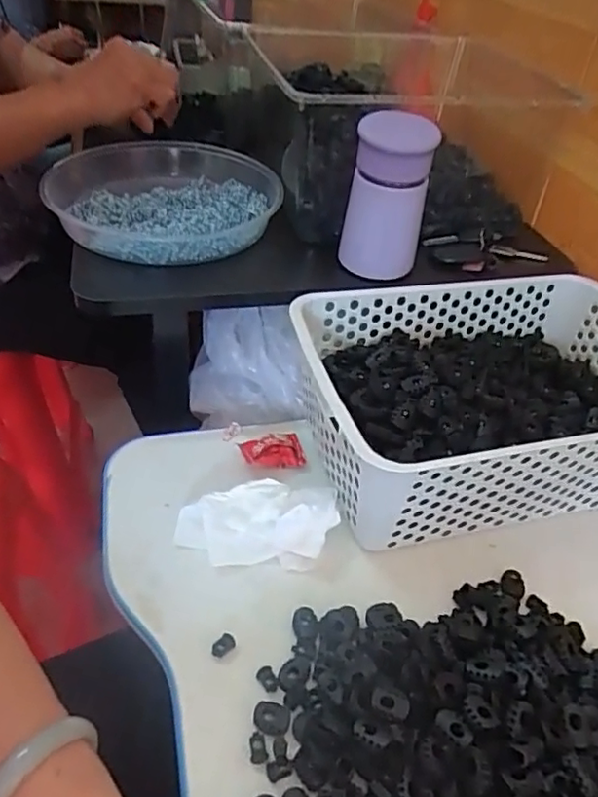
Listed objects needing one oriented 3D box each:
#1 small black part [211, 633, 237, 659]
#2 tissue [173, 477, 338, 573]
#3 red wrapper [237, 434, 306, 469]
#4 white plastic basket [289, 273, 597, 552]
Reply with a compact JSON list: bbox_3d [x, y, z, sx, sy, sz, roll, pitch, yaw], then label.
[{"bbox_3d":[-0.048,0.157,0.383,0.015,0.005,0.010,-28,50,-31],"label":"small black part"},{"bbox_3d":[-0.031,0.087,0.444,0.116,0.031,0.065,0,41,-4],"label":"tissue"},{"bbox_3d":[-0.022,0.042,0.507,0.049,0.019,0.036,-12,43,-17],"label":"red wrapper"},{"bbox_3d":[0.156,0.000,0.501,0.297,0.108,0.202,-8,42,-14],"label":"white plastic basket"}]

